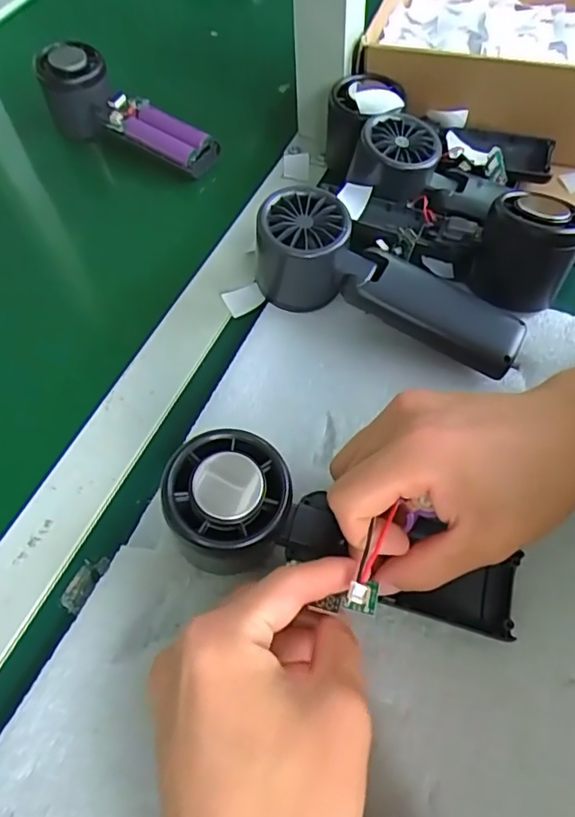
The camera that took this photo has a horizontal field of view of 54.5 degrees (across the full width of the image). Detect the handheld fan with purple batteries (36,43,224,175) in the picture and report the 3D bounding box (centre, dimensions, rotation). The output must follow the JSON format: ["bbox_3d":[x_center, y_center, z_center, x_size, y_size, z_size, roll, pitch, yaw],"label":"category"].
[{"bbox_3d":[-0.130,-0.242,0.456,0.151,0.064,0.049,25,63,17],"label":"handheld fan with purple batteries"}]

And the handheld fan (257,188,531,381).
[{"bbox_3d":[0.058,-0.070,0.332,0.160,0.049,0.048,26,63,3],"label":"handheld fan"}]

